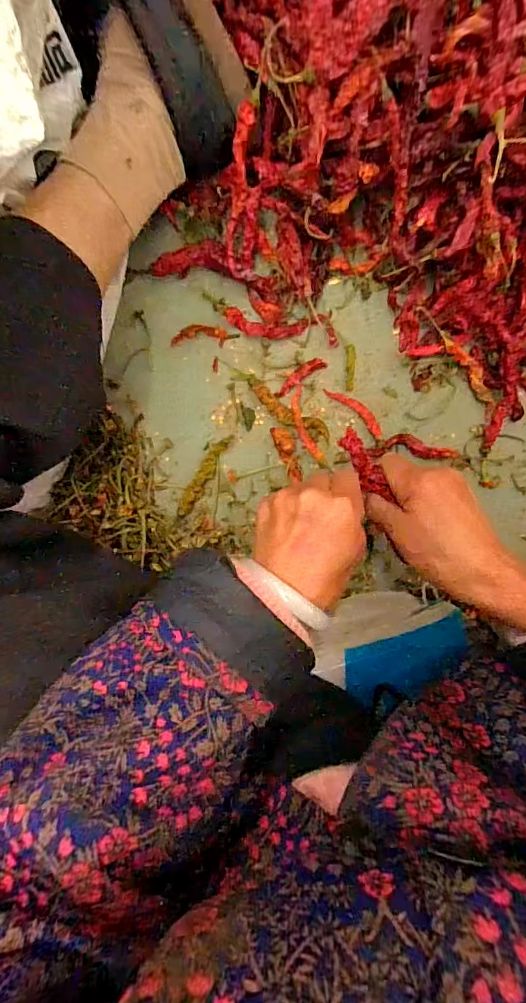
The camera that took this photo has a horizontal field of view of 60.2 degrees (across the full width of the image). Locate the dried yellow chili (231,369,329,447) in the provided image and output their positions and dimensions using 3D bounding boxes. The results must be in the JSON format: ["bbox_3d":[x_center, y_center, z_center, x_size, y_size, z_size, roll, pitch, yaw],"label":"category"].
[{"bbox_3d":[0.018,-0.084,0.407,0.103,0.014,0.021,34,92,-5],"label":"dried yellow chili"}]

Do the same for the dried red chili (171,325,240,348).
[{"bbox_3d":[-0.051,-0.147,0.402,0.059,0.005,0.018,-1,94,-3],"label":"dried red chili"}]

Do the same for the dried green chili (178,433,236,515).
[{"bbox_3d":[-0.053,-0.024,0.407,0.014,0.010,0.081,30,92,-4],"label":"dried green chili"}]

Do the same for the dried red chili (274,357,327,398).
[{"bbox_3d":[0.033,-0.113,0.409,0.054,0.006,0.013,-34,95,0],"label":"dried red chili"}]

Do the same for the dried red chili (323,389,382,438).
[{"bbox_3d":[0.085,-0.084,0.414,0.064,0.006,0.014,41,91,-5],"label":"dried red chili"}]

